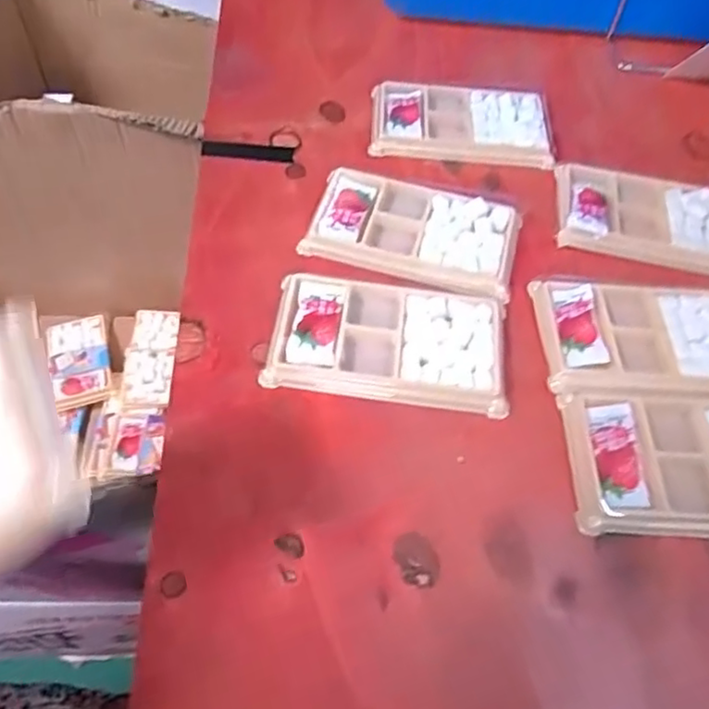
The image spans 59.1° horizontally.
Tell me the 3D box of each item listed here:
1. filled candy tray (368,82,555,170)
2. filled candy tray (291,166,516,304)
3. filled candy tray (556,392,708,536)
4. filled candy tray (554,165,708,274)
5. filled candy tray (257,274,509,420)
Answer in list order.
[{"bbox_3d":[0.082,-0.180,0.479,0.134,0.011,0.078,6,56,1],"label":"filled candy tray"},{"bbox_3d":[0.039,-0.082,0.413,0.133,0.009,0.081,14,57,6],"label":"filled candy tray"},{"bbox_3d":[0.186,0.057,0.333,0.139,0.013,0.078,3,56,-1],"label":"filled candy tray"},{"bbox_3d":[0.208,-0.094,0.432,0.130,0.016,0.078,11,57,4],"label":"filled candy tray"},{"bbox_3d":[0.020,-0.008,0.366,0.135,0.011,0.075,8,56,2],"label":"filled candy tray"}]

